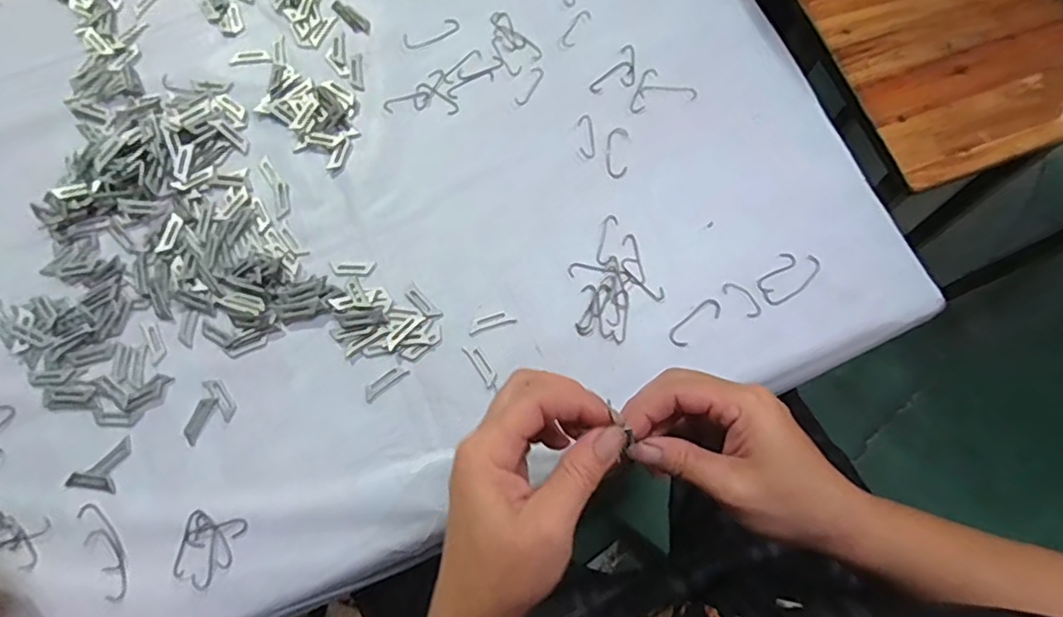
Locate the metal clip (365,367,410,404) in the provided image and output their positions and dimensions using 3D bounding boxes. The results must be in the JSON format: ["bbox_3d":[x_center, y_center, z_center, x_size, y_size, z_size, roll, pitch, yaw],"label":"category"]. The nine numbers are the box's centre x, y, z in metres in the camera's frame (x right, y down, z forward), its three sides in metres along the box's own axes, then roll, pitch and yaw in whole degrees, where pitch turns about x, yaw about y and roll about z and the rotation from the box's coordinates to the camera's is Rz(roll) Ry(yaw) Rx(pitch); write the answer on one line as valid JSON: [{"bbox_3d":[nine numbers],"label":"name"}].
[{"bbox_3d":[-0.106,0.054,0.423,0.035,0.004,0.012,-37,76,-9],"label":"metal clip"}]

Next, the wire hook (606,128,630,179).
[{"bbox_3d":[0.069,-0.126,0.469,0.018,0.004,0.045,4,74,3],"label":"wire hook"}]

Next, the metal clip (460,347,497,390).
[{"bbox_3d":[-0.036,0.040,0.422,0.012,0.004,0.035,-34,76,-8],"label":"metal clip"}]

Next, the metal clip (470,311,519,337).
[{"bbox_3d":[-0.030,0.009,0.432,0.035,0.004,0.011,-16,74,-3],"label":"metal clip"}]

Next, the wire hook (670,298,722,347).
[{"bbox_3d":[0.122,0.010,0.429,0.046,0.004,0.016,-38,76,-9],"label":"wire hook"}]

